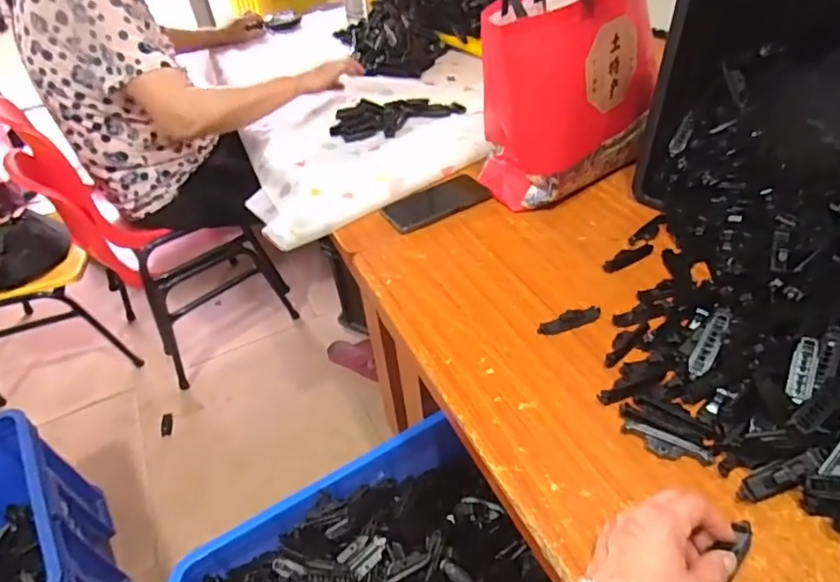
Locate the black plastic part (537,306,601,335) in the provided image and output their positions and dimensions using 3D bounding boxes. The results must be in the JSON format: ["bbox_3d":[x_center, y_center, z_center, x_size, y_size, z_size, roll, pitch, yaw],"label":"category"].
[{"bbox_3d":[0.183,0.034,0.637,0.081,0.015,0.020,-13,44,-9],"label":"black plastic part"}]

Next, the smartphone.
[{"bbox_3d":[0.025,-0.139,0.829,0.165,0.011,0.081,-25,47,-21],"label":"smartphone"}]

